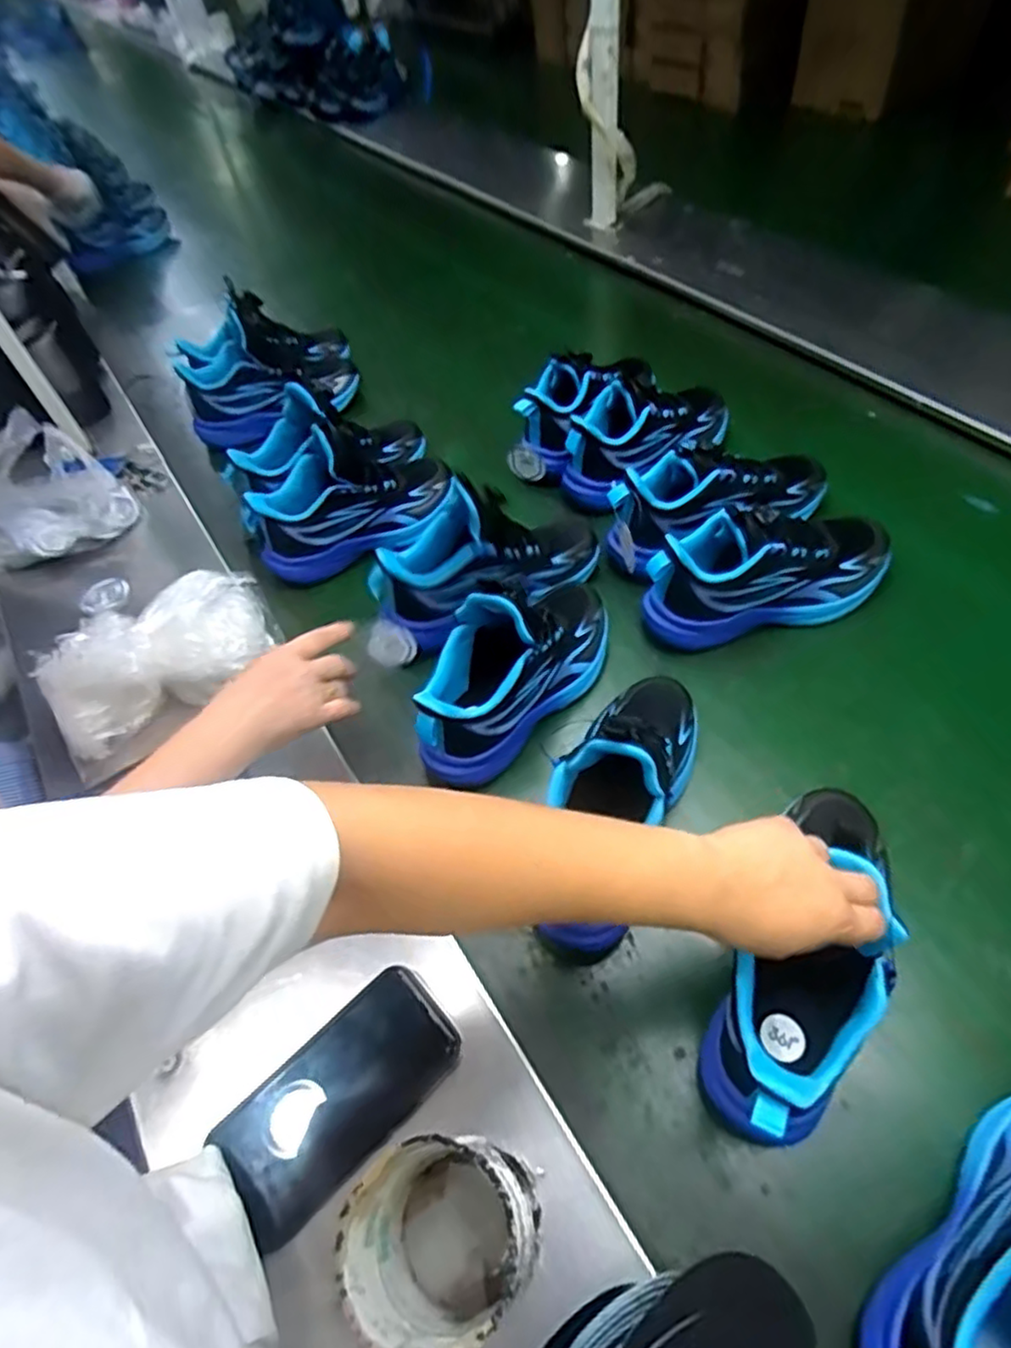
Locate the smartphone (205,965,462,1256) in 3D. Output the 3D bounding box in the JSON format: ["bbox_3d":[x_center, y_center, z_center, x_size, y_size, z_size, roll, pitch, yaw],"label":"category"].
[{"bbox_3d":[-0.105,0.270,0.438,0.152,0.017,0.076,-40,58,-17],"label":"smartphone"}]

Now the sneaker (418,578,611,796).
[{"bbox_3d":[0.012,-0.014,0.589,0.226,0.120,0.078,-40,58,-16],"label":"sneaker"}]

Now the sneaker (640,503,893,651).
[{"bbox_3d":[0.253,-0.101,0.641,0.246,0.121,0.088,-16,54,0],"label":"sneaker"}]

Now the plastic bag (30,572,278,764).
[{"bbox_3d":[-0.326,-0.026,0.637,0.208,0.067,0.114,-36,57,-14],"label":"plastic bag"}]

